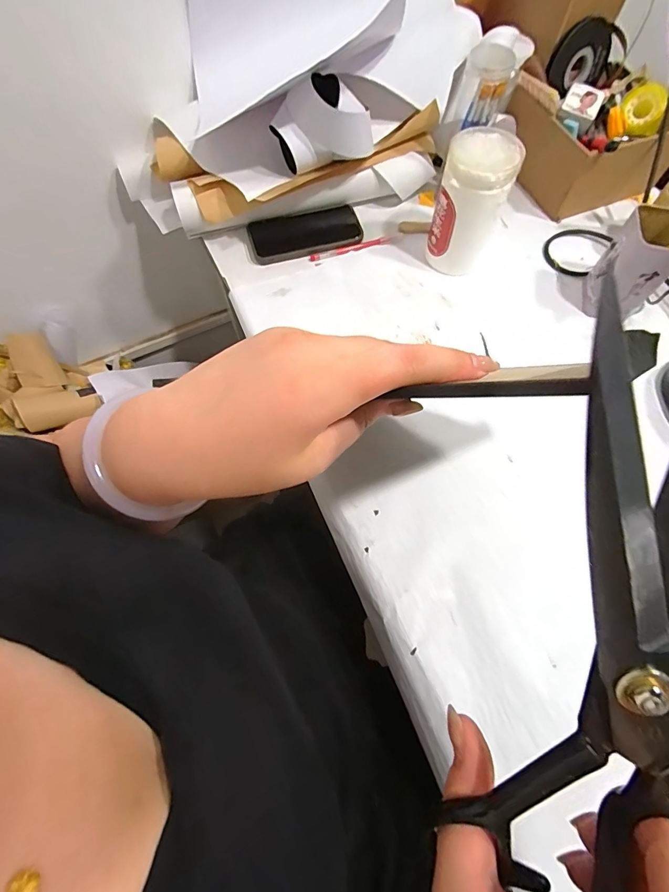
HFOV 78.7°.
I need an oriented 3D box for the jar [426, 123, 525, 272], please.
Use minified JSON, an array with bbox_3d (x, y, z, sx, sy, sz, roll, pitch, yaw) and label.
[{"bbox_3d":[0.175,-0.312,0.527,0.082,0.145,0.086,0,67,0],"label":"jar"}]

